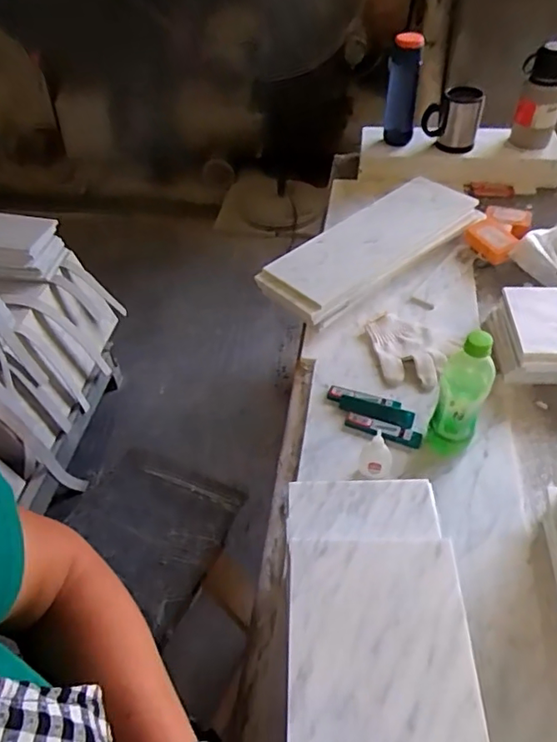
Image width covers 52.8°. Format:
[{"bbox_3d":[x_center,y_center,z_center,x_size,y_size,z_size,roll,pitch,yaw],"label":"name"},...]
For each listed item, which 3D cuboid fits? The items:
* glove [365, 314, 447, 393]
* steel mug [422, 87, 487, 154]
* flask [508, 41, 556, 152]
[{"bbox_3d":[0.214,-0.034,0.935,0.099,0.024,0.155,-10,50,-4],"label":"glove"},{"bbox_3d":[0.395,-0.570,1.266,0.124,0.109,0.092,19,54,20],"label":"steel mug"},{"bbox_3d":[0.570,-0.598,1.222,0.091,0.218,0.068,11,51,14],"label":"flask"}]

